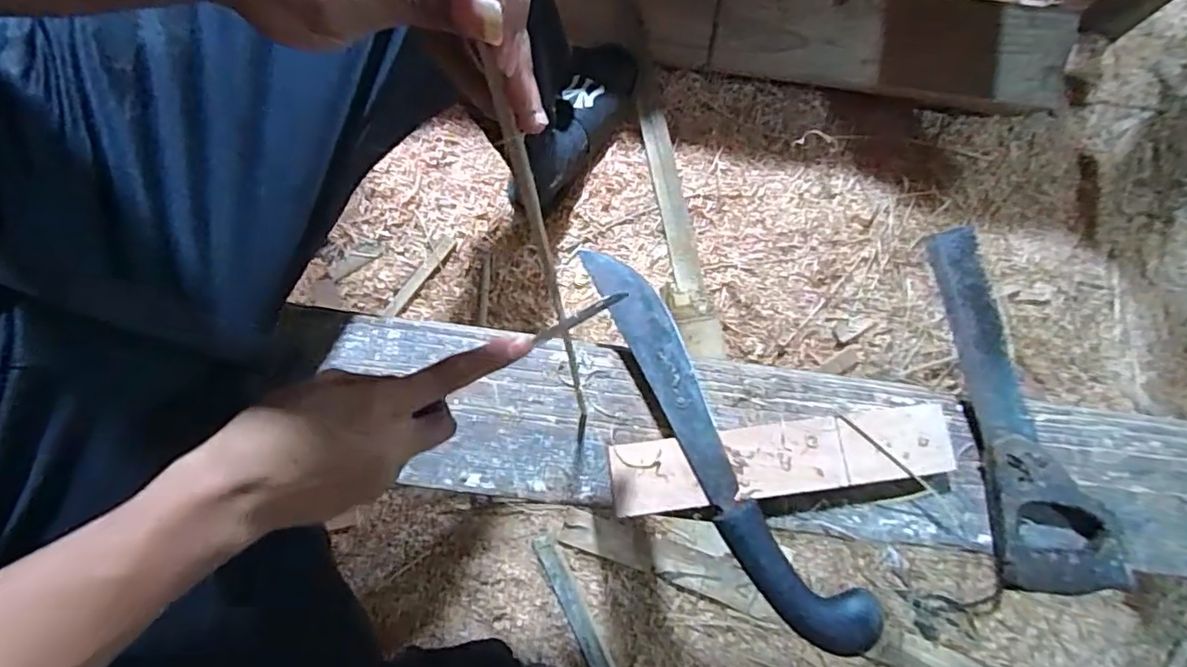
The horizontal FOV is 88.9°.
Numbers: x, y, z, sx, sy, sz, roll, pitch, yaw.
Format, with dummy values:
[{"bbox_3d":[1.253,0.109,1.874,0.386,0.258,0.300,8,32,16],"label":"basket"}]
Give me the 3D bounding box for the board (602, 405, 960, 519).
[{"bbox_3d":[0.150,0.099,0.478,0.270,0.012,0.054,-7,74,-3],"label":"board"}]

